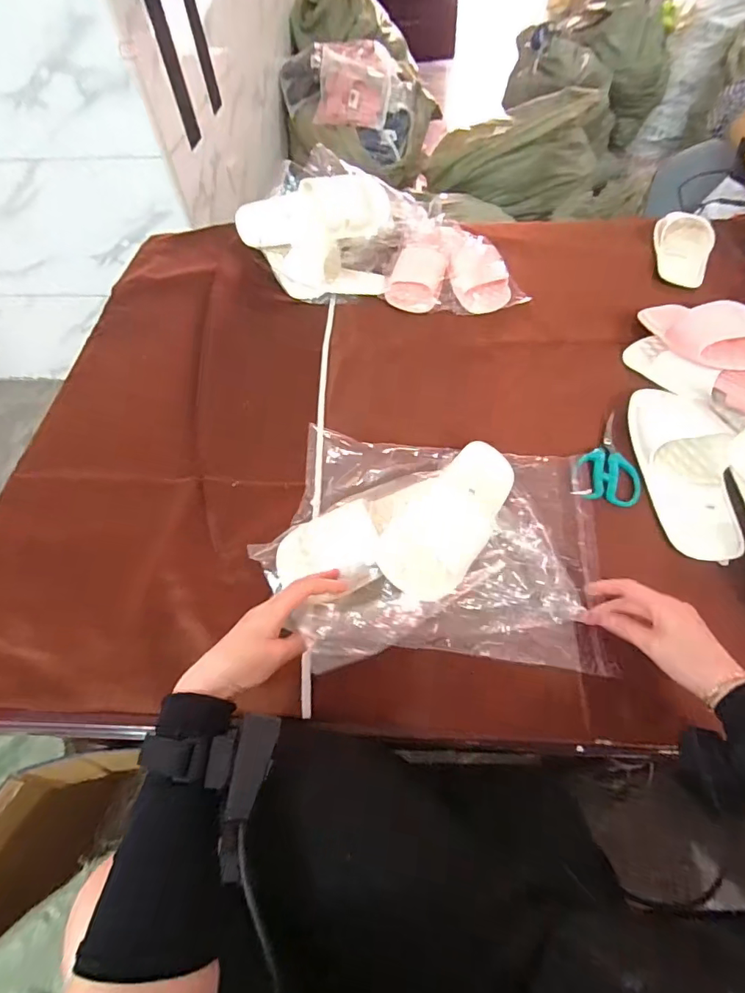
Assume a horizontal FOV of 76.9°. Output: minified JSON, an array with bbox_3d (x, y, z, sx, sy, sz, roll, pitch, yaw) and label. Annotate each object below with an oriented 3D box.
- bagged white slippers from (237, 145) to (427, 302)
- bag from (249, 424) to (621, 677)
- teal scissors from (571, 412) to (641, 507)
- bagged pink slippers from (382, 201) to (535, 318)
[{"bbox_3d":[-0.077,-0.494,0.863,0.299,0.141,0.213,19,60,15],"label":"bagged white slippers"},{"bbox_3d":[0.073,0.050,0.549,0.382,0.083,0.282,-2,57,2],"label":"bag"},{"bbox_3d":[0.323,-0.053,0.640,0.082,0.006,0.152,16,59,13],"label":"teal scissors"},{"bbox_3d":[0.149,-0.428,0.860,0.252,0.097,0.205,2,57,5],"label":"bagged pink slippers"}]

